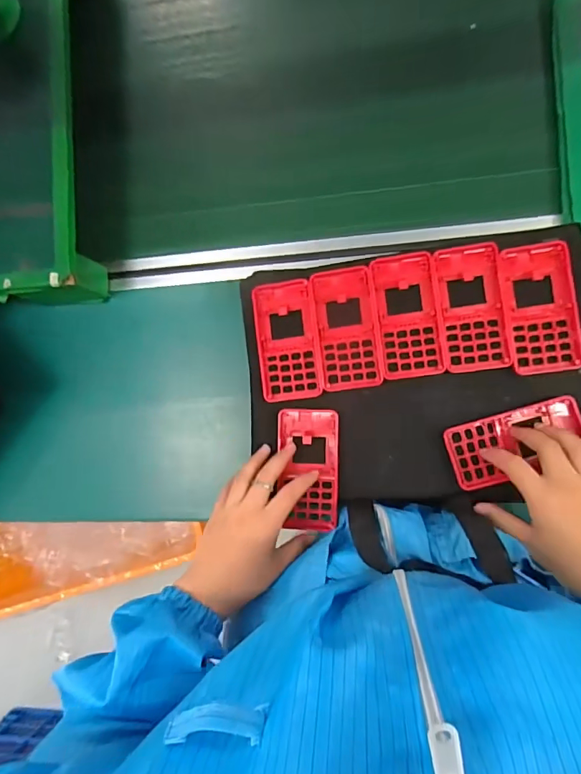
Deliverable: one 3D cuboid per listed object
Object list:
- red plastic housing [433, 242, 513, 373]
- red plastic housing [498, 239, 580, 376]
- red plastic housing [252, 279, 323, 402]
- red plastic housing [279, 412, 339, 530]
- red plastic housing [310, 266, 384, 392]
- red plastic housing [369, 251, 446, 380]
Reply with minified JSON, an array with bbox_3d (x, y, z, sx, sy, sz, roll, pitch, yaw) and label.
[{"bbox_3d":[0.179,-0.079,0.440,0.062,0.014,0.124,-8,86,8],"label":"red plastic housing"},{"bbox_3d":[0.241,-0.077,0.429,0.063,0.015,0.126,-7,86,8],"label":"red plastic housing"},{"bbox_3d":[-0.003,-0.049,0.468,0.063,0.010,0.126,-7,86,8],"label":"red plastic housing"},{"bbox_3d":[0.021,0.085,0.453,0.061,0.018,0.123,-4,87,9],"label":"red plastic housing"},{"bbox_3d":[0.058,-0.060,0.458,0.061,0.012,0.123,-7,86,8],"label":"red plastic housing"},{"bbox_3d":[0.118,-0.073,0.449,0.061,0.015,0.125,-7,86,8],"label":"red plastic housing"}]

